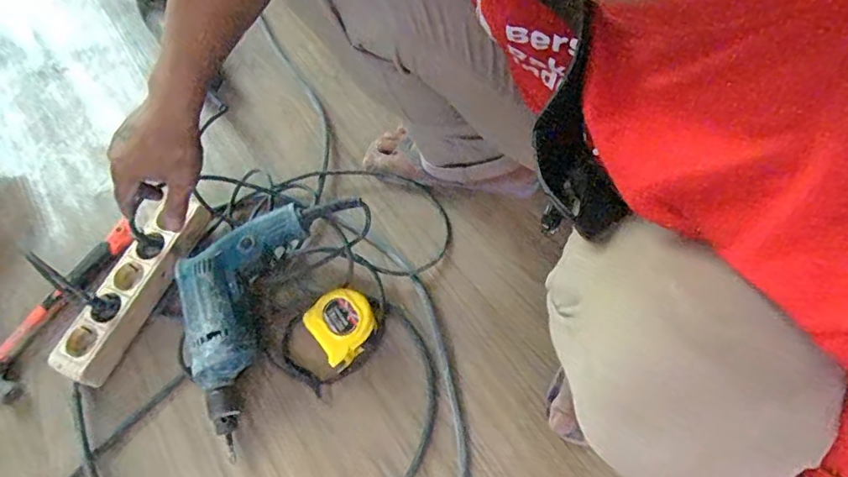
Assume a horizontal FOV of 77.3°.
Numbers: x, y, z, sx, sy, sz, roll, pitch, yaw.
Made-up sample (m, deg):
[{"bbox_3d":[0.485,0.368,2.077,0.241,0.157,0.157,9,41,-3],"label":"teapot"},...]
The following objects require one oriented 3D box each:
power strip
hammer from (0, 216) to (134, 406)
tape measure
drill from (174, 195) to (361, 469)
[{"bbox_3d":[-0.350,0.057,0.642,0.061,0.039,0.237,23,67,12],"label":"power strip"},{"bbox_3d":[-0.480,0.074,0.684,0.093,0.023,0.251,23,64,14],"label":"hammer"},{"bbox_3d":[-0.102,0.106,0.649,0.080,0.051,0.083,-33,65,-15],"label":"tape measure"},{"bbox_3d":[-0.214,0.060,0.638,0.155,0.100,0.302,21,64,13],"label":"drill"}]

